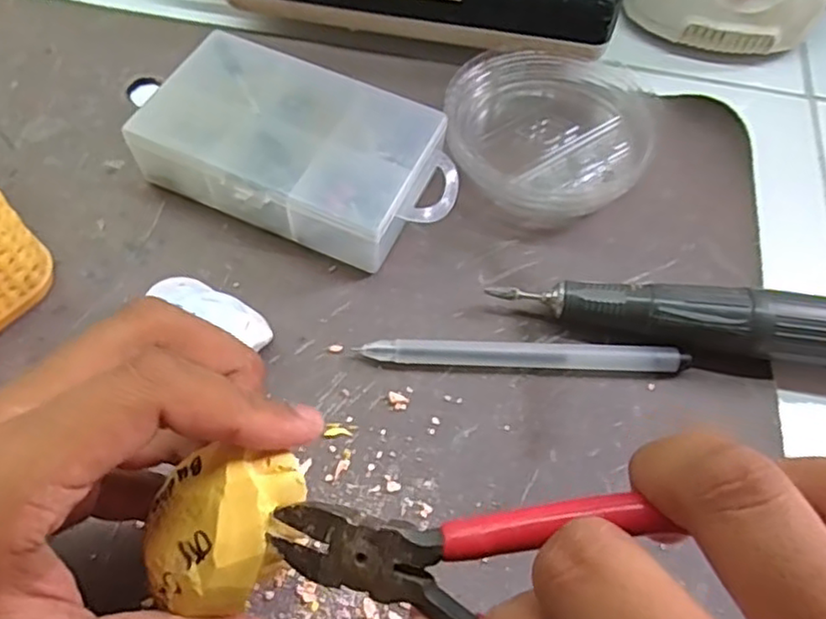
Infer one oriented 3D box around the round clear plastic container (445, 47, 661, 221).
[{"bbox_3d":[0.063,-0.085,0.305,0.090,0.028,0.086,1,62,-2],"label":"round clear plastic container"}]

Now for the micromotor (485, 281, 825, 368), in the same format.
[{"bbox_3d":[0.130,0.006,0.260,0.186,0.029,0.023,8,62,1],"label":"micromotor"}]

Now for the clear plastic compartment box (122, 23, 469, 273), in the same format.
[{"bbox_3d":[-0.046,-0.065,0.286,0.127,0.033,0.073,22,63,9],"label":"clear plastic compartment box"}]

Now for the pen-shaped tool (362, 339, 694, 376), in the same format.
[{"bbox_3d":[0.044,0.017,0.260,0.124,0.008,0.011,3,62,-2],"label":"pen-shaped tool"}]

